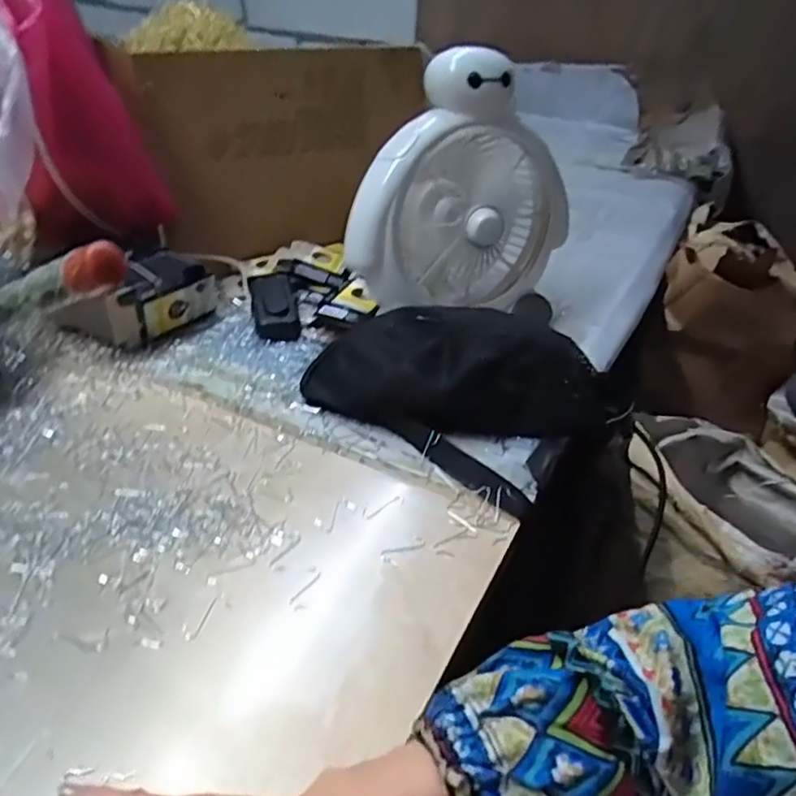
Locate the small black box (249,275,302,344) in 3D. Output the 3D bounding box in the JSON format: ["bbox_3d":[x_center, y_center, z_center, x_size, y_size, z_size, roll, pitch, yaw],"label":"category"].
[{"bbox_3d":[-0.143,-0.105,0.742,0.048,0.029,0.131,-7,37,-13],"label":"small black box"}]

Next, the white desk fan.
[{"bbox_3d":[0.061,-0.221,0.692,0.234,0.250,0.137,-4,37,-10],"label":"white desk fan"}]

